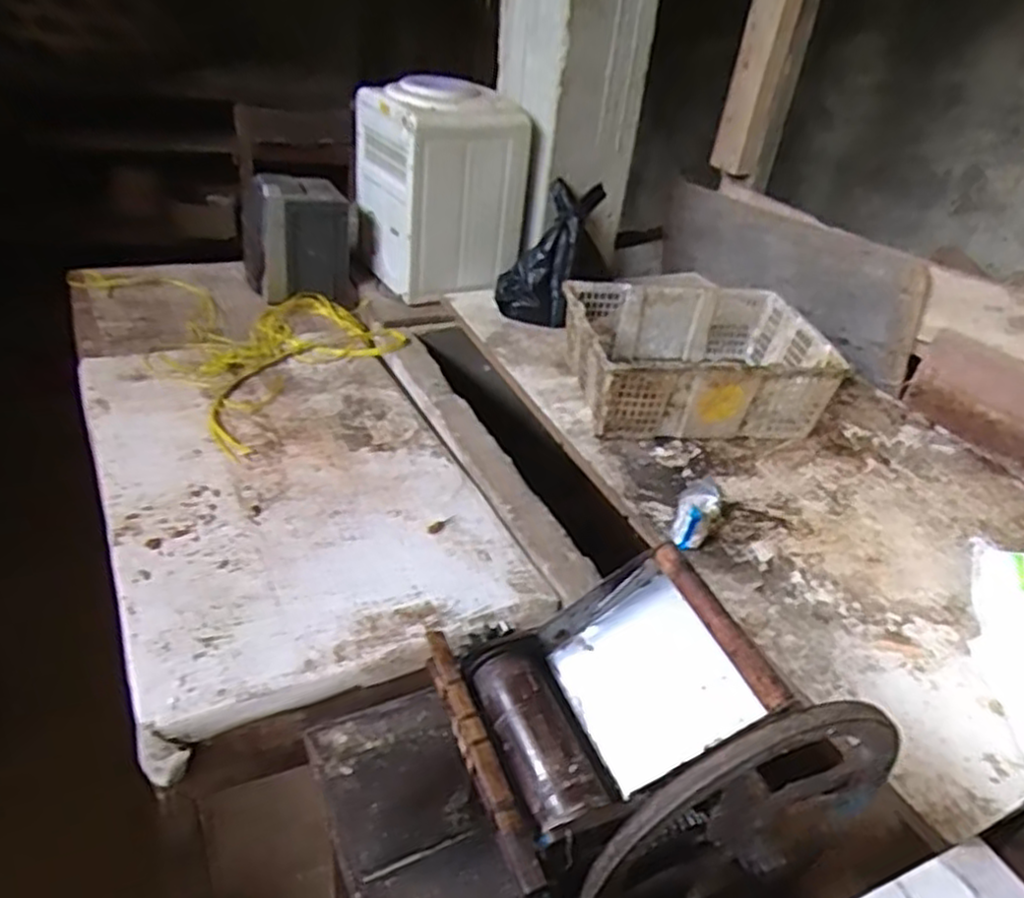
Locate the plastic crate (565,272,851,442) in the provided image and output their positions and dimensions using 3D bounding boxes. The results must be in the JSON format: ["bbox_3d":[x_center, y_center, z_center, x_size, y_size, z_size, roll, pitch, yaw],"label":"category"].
[{"bbox_3d":[0.354,-0.173,1.446,0.479,0.170,0.336,0,36,-10],"label":"plastic crate"}]

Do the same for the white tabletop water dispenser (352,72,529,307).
[{"bbox_3d":[-0.168,-0.620,1.746,0.313,0.433,0.306,-12,39,-25],"label":"white tabletop water dispenser"}]

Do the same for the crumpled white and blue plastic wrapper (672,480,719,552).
[{"bbox_3d":[0.287,0.101,1.138,0.055,0.058,0.143,17,36,14],"label":"crumpled white and blue plastic wrapper"}]

